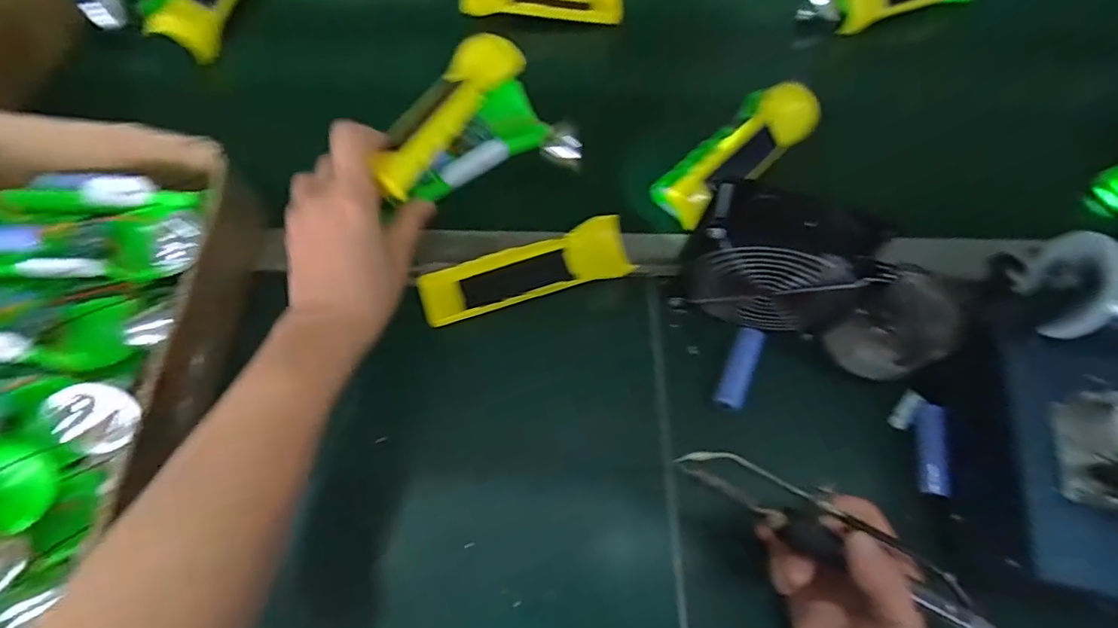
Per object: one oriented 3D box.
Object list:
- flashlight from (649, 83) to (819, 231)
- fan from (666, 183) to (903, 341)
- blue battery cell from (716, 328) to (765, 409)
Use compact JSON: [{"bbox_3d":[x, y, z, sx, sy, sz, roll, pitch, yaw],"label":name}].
[{"bbox_3d":[0.150,-0.140,0.461,0.158,0.049,0.063,-41,73,-20],"label":"flashlight"},{"bbox_3d":[0.148,-0.034,0.370,0.123,0.106,0.047,17,64,5],"label":"fan"},{"bbox_3d":[0.137,0.042,0.403,0.018,0.021,0.066,24,65,9],"label":"blue battery cell"}]

